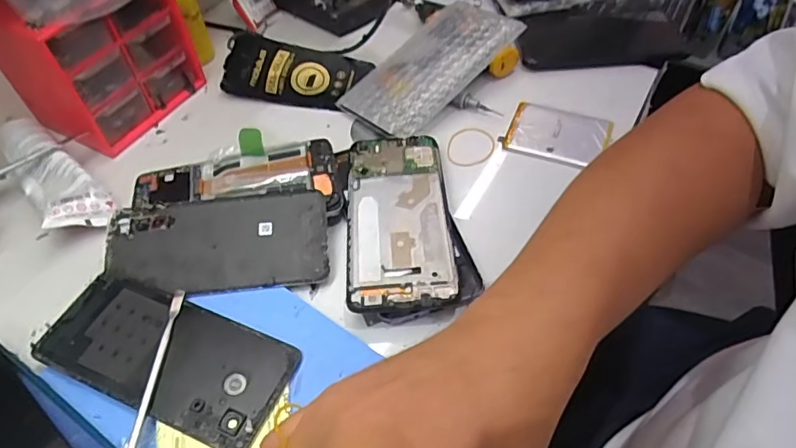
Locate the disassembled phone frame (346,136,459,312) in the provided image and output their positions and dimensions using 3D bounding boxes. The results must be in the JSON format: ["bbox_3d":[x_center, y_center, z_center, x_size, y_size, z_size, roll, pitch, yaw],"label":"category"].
[{"bbox_3d":[-0.001,-0.010,0.396,0.073,0.005,0.163,-4,48,1],"label":"disassembled phone frame"}]

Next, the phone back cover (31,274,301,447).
[{"bbox_3d":[-0.148,0.081,0.336,0.160,0.009,0.072,18,55,15],"label":"phone back cover"}]

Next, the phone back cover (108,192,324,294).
[{"bbox_3d":[-0.130,0.012,0.380,0.156,0.011,0.071,-7,52,-3],"label":"phone back cover"}]

